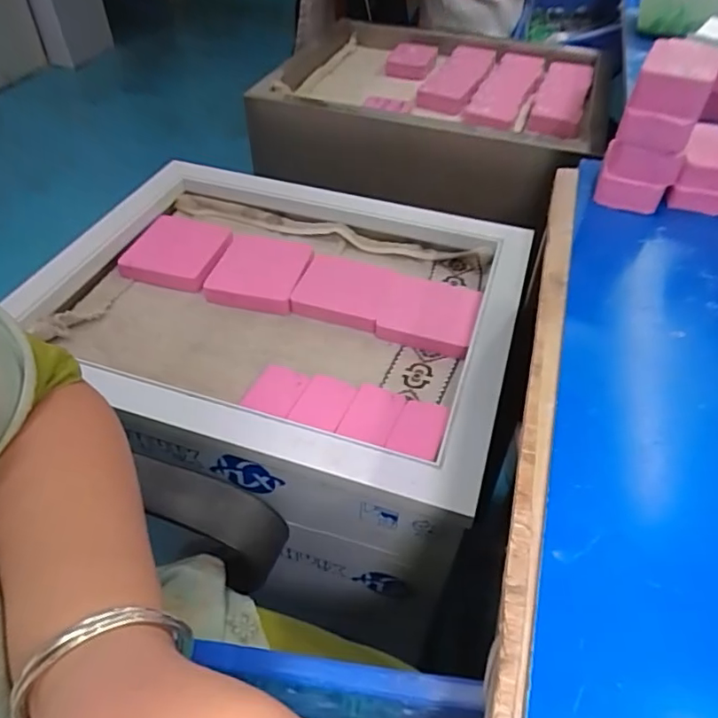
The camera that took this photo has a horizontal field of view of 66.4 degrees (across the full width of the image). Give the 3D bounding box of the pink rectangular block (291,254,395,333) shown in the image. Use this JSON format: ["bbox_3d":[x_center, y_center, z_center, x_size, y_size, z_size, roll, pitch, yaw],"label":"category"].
[{"bbox_3d":[-0.016,-0.079,0.630,0.099,0.027,0.089,14,48,13],"label":"pink rectangular block"}]

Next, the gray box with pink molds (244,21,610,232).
[{"bbox_3d":[0.109,-0.402,0.909,0.519,0.157,0.379,12,47,11],"label":"gray box with pink molds"}]

